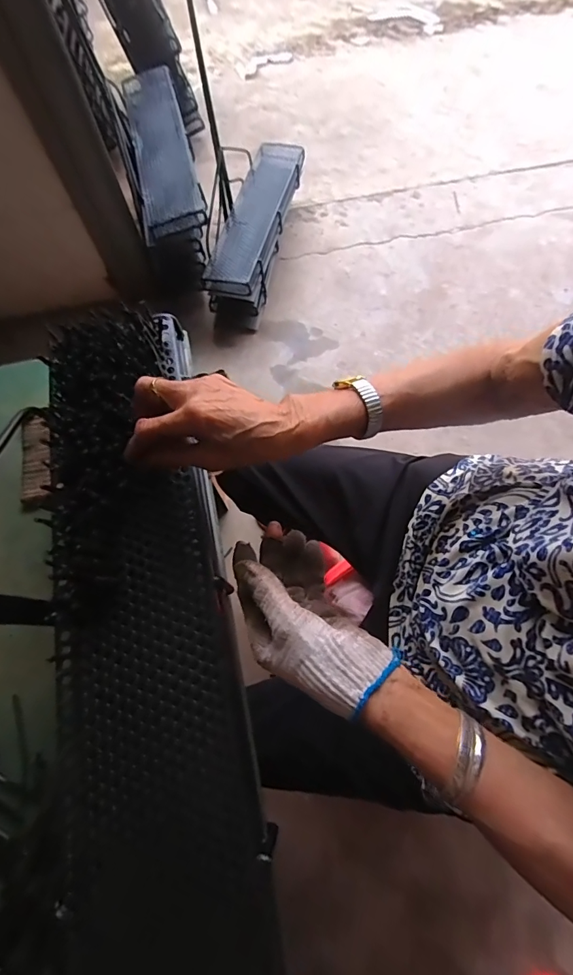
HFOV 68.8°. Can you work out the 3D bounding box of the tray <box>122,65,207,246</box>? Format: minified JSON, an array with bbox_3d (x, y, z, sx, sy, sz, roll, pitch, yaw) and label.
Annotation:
[{"bbox_3d":[-0.378,-1.057,1.261,0.167,0.086,0.799,-12,69,-3],"label":"tray"}]

